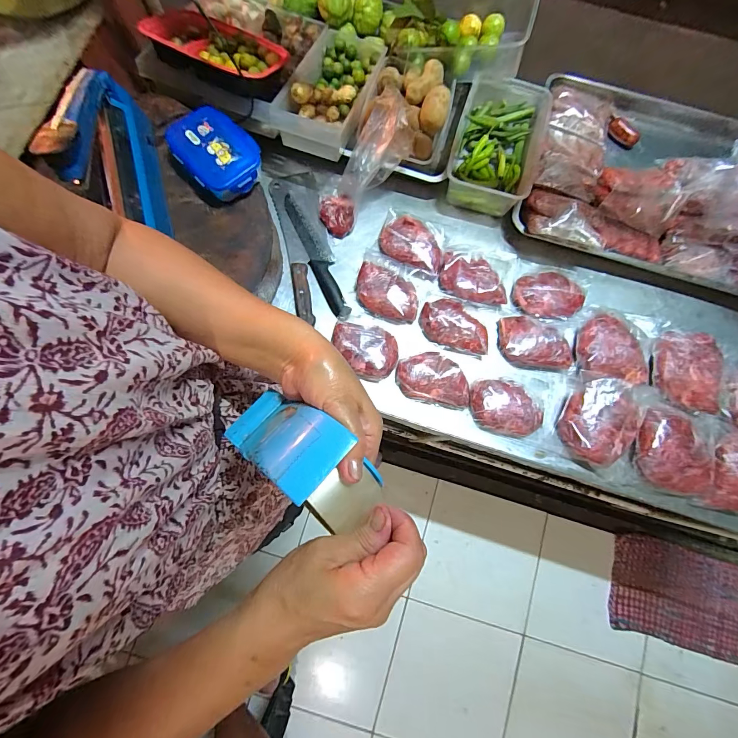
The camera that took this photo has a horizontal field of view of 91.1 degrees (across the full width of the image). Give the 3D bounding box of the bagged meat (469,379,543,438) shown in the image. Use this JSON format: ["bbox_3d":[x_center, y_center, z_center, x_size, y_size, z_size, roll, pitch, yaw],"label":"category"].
[{"bbox_3d":[0.242,0.069,0.646,0.122,0.032,0.094,9,80,-1],"label":"bagged meat"}]

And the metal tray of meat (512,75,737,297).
[{"bbox_3d":[0.607,-0.366,0.708,0.568,0.060,0.422,19,80,1],"label":"metal tray of meat"}]

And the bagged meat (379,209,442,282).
[{"bbox_3d":[0.083,-0.241,0.695,0.135,0.022,0.106,25,80,2],"label":"bagged meat"}]

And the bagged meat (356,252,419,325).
[{"bbox_3d":[0.037,-0.148,0.680,0.127,0.037,0.107,21,80,2],"label":"bagged meat"}]

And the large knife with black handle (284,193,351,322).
[{"bbox_3d":[-0.097,-0.220,0.694,0.045,0.015,0.283,-26,82,-6],"label":"large knife with black handle"}]

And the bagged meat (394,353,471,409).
[{"bbox_3d":[0.116,0.019,0.652,0.131,0.031,0.084,13,80,0],"label":"bagged meat"}]

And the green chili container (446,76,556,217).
[{"bbox_3d":[0.253,-0.441,0.717,0.167,0.071,0.252,19,80,1],"label":"green chili container"}]

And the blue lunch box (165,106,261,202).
[{"bbox_3d":[-0.252,-0.360,0.599,0.156,0.046,0.118,43,81,5],"label":"blue lunch box"}]

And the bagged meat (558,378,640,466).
[{"bbox_3d":[0.405,0.091,0.639,0.112,0.050,0.147,33,80,4],"label":"bagged meat"}]

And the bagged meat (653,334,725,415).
[{"bbox_3d":[0.574,-0.002,0.653,0.112,0.030,0.135,24,80,2],"label":"bagged meat"}]

